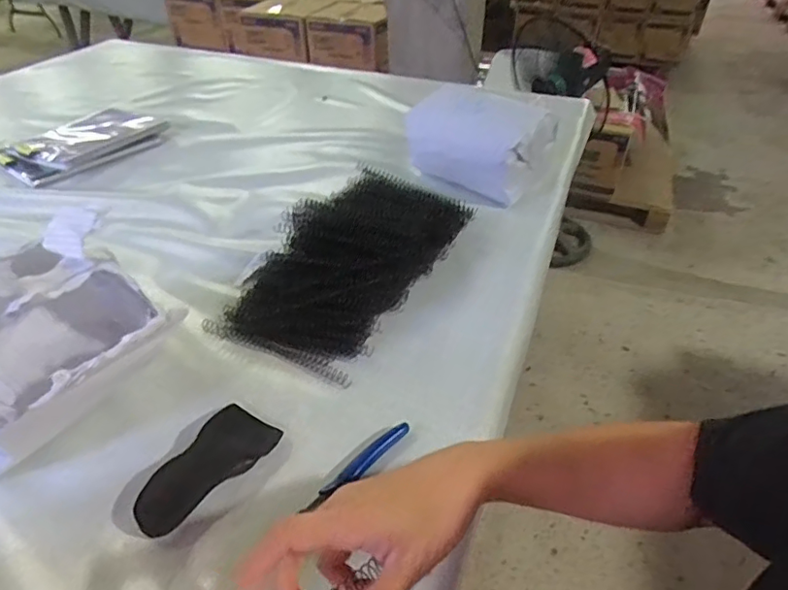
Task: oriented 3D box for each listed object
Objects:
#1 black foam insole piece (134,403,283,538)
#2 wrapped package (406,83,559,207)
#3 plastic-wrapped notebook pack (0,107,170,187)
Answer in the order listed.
[{"bbox_3d":[-0.153,0.135,0.442,0.065,0.016,0.119,24,45,28],"label":"black foam insole piece"},{"bbox_3d":[0.132,-0.237,0.819,0.195,0.128,0.128,26,46,29],"label":"wrapped package"},{"bbox_3d":[-0.514,-0.257,0.926,0.142,0.035,0.255,23,44,24],"label":"plastic-wrapped notebook pack"}]

